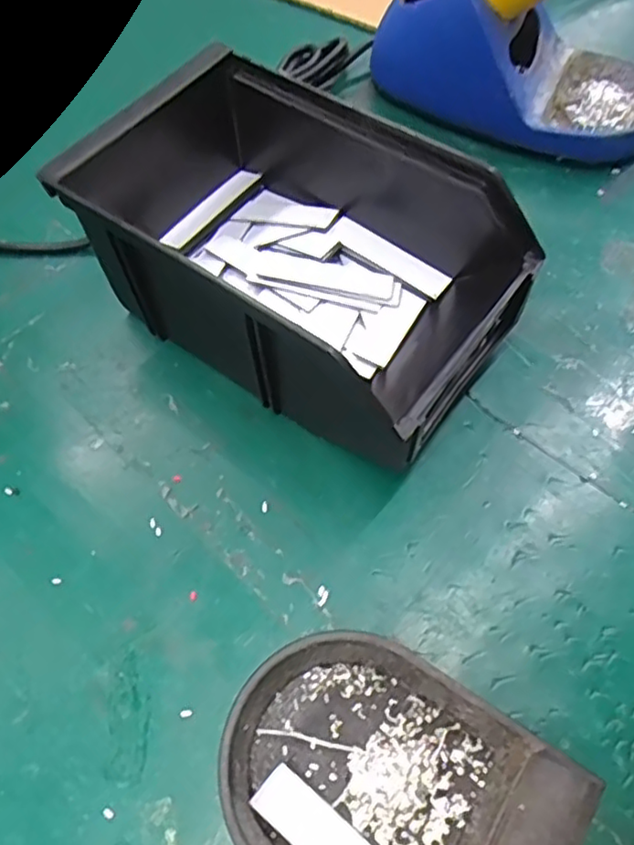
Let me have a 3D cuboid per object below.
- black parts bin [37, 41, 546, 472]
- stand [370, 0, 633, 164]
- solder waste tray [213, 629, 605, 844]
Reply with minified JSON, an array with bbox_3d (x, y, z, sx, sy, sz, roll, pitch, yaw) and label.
[{"bbox_3d":[-0.009,-0.076,0.275,0.190,0.074,0.118,36,68,19],"label":"black parts bin"},{"bbox_3d":[0.112,-0.204,0.339,0.155,0.084,0.078,25,65,15],"label":"stand"},{"bbox_3d":[0.020,0.113,0.192,0.103,0.036,0.076,30,66,17],"label":"solder waste tray"}]

